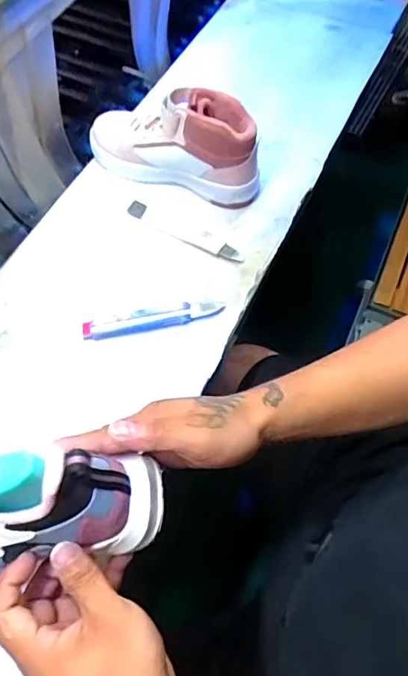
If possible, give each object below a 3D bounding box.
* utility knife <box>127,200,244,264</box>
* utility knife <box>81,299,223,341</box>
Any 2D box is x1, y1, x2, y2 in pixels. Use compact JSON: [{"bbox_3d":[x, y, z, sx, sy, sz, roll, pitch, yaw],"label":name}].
[{"bbox_3d":[-0.025,-0.139,0.647,0.166,0.007,0.030,28,66,12],"label":"utility knife"},{"bbox_3d":[-0.058,-0.025,0.579,0.165,0.009,0.026,-11,64,-7],"label":"utility knife"}]

